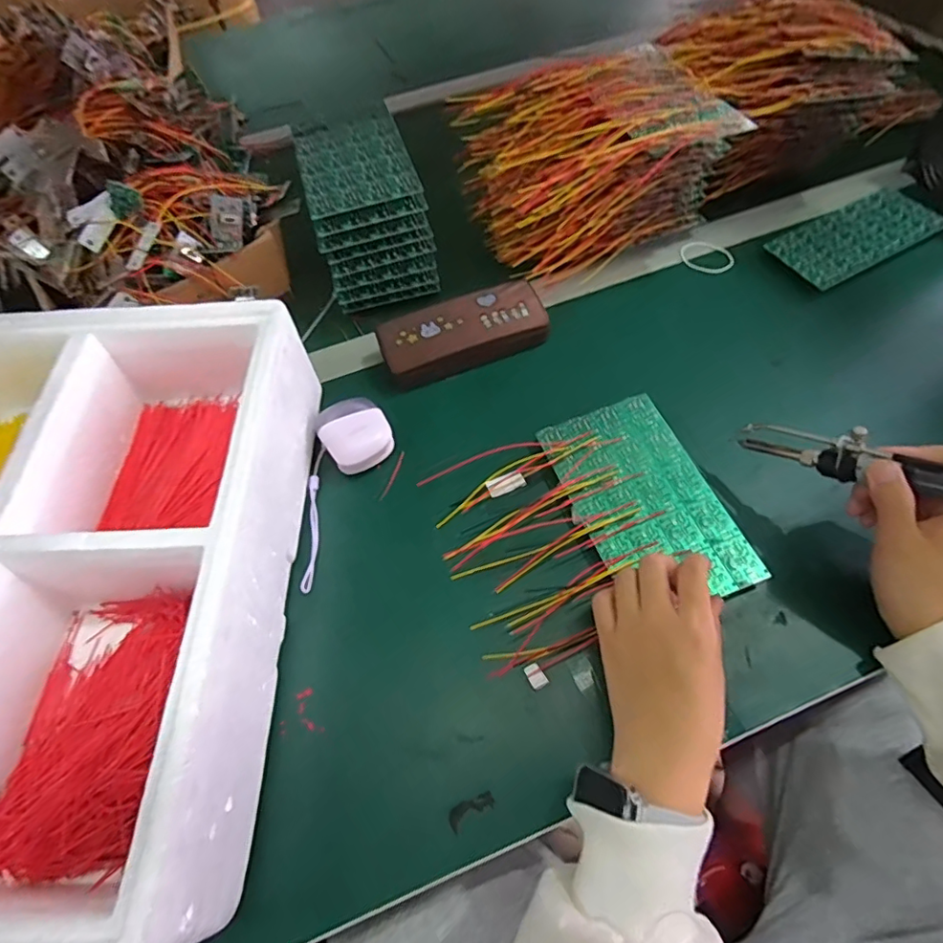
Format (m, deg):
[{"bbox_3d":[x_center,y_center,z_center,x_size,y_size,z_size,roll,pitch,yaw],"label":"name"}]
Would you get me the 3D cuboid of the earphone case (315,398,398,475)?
[{"bbox_3d":[-0.099,-0.035,0.457,0.053,0.029,0.066,-30,61,-13],"label":"earphone case"}]

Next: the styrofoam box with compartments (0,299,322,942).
[{"bbox_3d":[-0.291,0.069,0.367,0.321,0.108,0.384,-2,58,3],"label":"styrofoam box with compartments"}]

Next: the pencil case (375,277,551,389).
[{"bbox_3d":[-0.006,-0.127,0.500,0.149,0.036,0.058,-21,59,-8],"label":"pencil case"}]

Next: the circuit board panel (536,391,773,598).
[{"bbox_3d":[0.132,0.020,0.418,0.103,0.009,0.171,-19,59,-7],"label":"circuit board panel"}]

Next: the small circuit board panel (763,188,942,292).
[{"bbox_3d":[0.380,-0.235,0.542,0.163,0.006,0.078,-28,63,-9],"label":"small circuit board panel"}]

